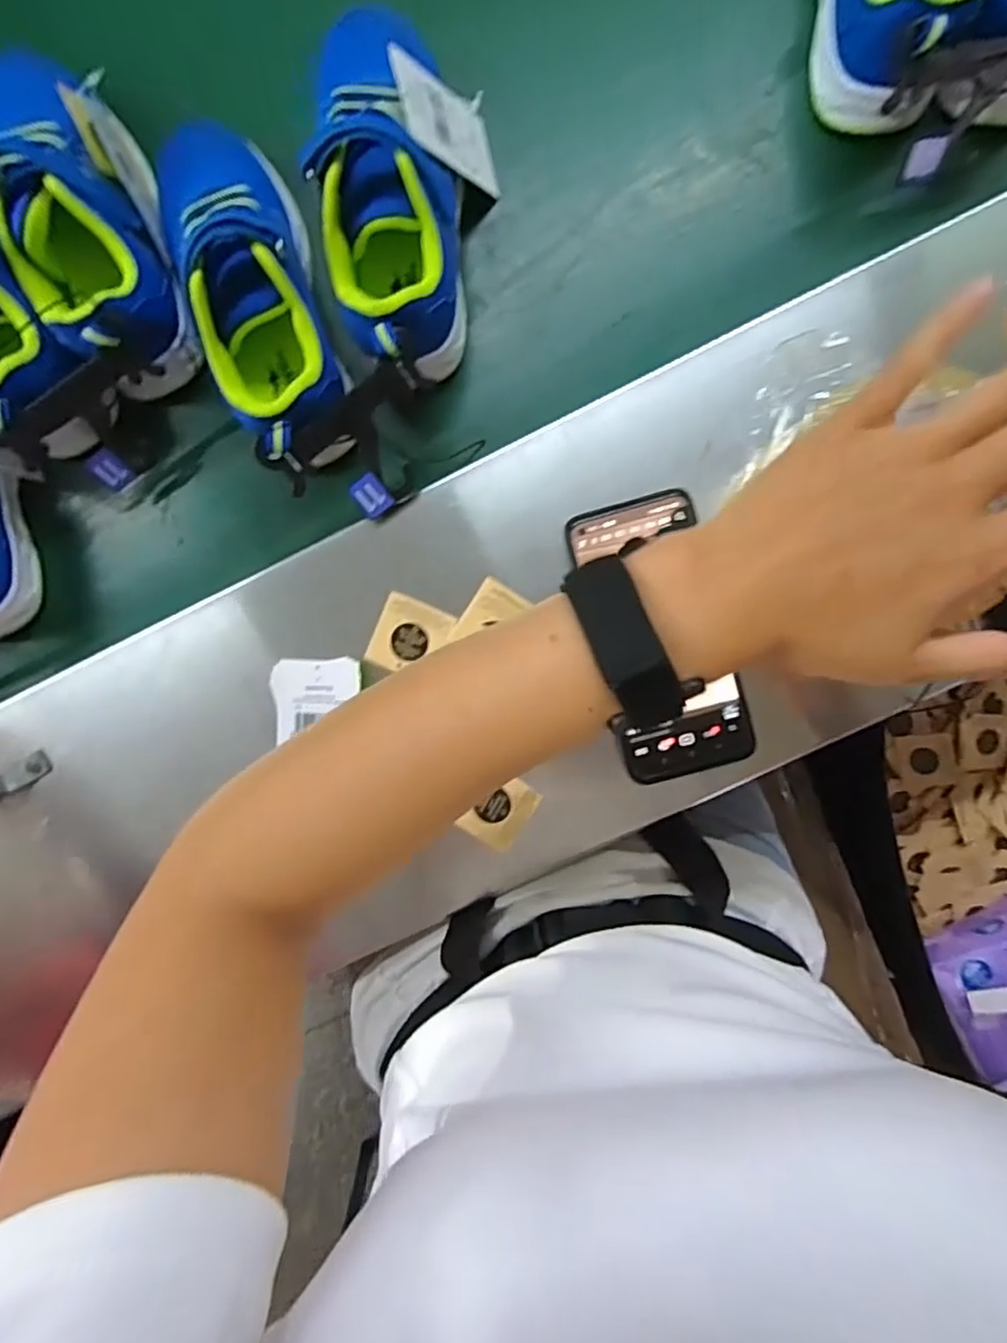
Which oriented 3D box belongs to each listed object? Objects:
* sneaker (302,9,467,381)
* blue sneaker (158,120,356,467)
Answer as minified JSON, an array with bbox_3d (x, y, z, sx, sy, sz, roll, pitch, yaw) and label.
[{"bbox_3d":[-0.061,-0.255,0.356,0.065,0.076,0.184,-4,94,3],"label":"sneaker"},{"bbox_3d":[-0.144,-0.219,0.357,0.066,0.071,0.208,-19,81,4],"label":"blue sneaker"}]

